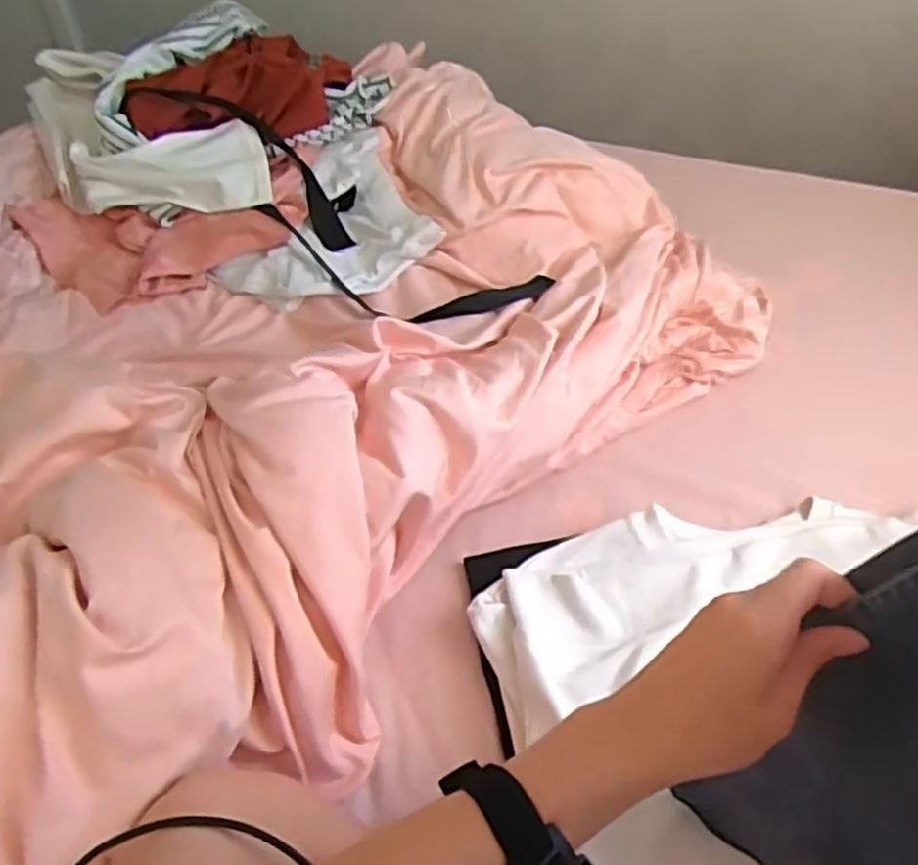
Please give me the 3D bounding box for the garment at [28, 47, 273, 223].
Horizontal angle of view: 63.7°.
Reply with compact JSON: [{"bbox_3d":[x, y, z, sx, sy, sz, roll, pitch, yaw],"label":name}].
[{"bbox_3d":[-0.418,-0.381,0.967,0.361,0.102,0.198,27,54,21],"label":"garment"}]

